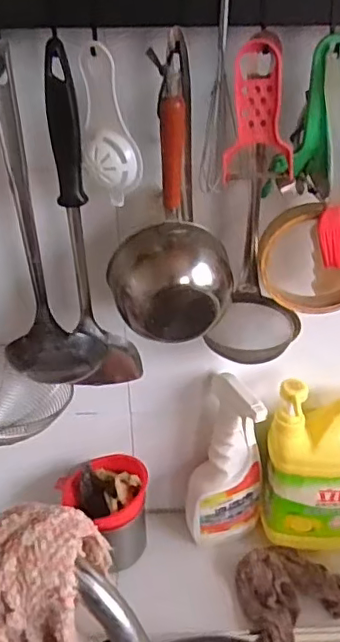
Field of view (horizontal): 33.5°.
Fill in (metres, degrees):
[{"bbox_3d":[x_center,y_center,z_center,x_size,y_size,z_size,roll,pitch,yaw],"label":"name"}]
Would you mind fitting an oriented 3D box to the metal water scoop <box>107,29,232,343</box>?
[{"bbox_3d":[-0.001,-0.091,0.442,0.099,0.214,0.057,-1,33,-1],"label":"metal water scoop"}]

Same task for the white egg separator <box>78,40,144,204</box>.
[{"bbox_3d":[-0.046,-0.149,0.436,0.041,0.114,0.029,-6,34,-8],"label":"white egg separator"}]

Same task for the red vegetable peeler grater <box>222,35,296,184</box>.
[{"bbox_3d":[0.069,-0.158,0.425,0.053,0.095,0.019,2,33,4],"label":"red vegetable peeler grater"}]

